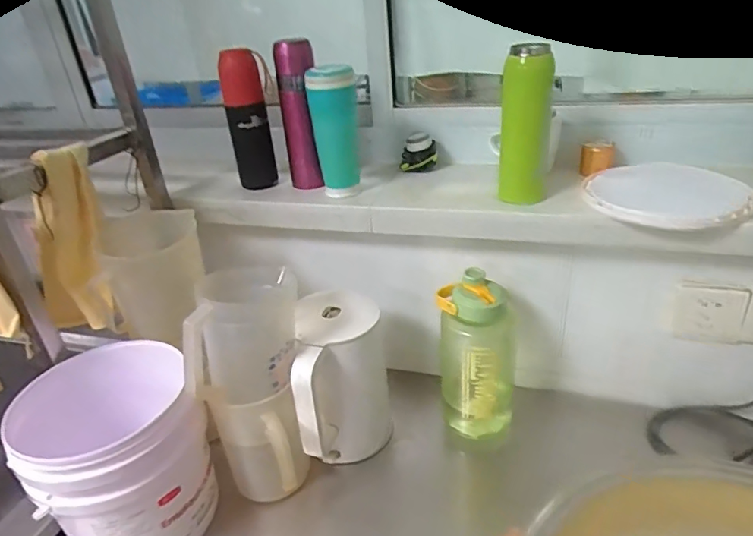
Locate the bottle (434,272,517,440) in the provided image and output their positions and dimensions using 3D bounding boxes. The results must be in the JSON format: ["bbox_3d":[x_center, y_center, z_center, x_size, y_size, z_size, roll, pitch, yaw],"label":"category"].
[{"bbox_3d":[0.150,0.145,0.793,0.118,0.269,0.090,6,31,20],"label":"bottle"}]

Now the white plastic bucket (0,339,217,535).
[{"bbox_3d":[-0.332,0.250,0.676,0.191,0.235,0.199,22,39,40],"label":"white plastic bucket"}]

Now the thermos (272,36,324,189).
[{"bbox_3d":[-0.124,-0.241,0.835,0.059,0.226,0.052,-9,29,-6],"label":"thermos"}]

